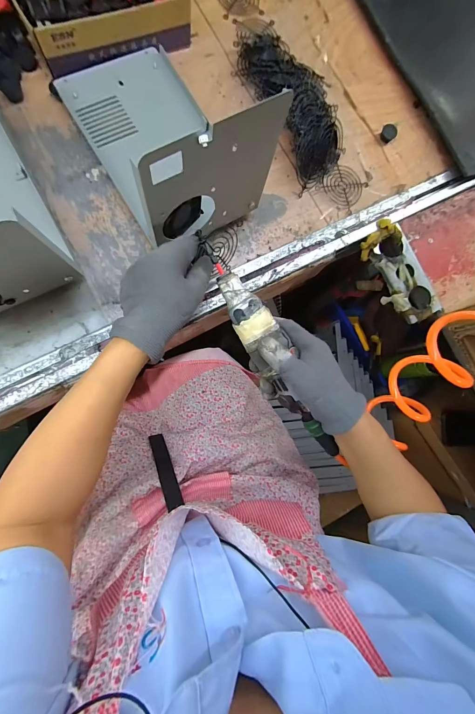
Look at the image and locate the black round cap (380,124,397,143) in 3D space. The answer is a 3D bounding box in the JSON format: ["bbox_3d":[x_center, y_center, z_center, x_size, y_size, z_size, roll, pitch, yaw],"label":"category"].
[{"bbox_3d":[0.236,-0.350,0.457,0.024,0.012,0.022,1,84,-8],"label":"black round cap"}]

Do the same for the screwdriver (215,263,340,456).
[{"bbox_3d":[0.048,0.018,0.318,0.045,0.047,0.251,-32,104,-8],"label":"screwdriver"}]

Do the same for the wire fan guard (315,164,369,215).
[{"bbox_3d":[0.159,-0.257,0.440,0.062,0.007,0.063,33,80,-4],"label":"wire fan guard"}]

